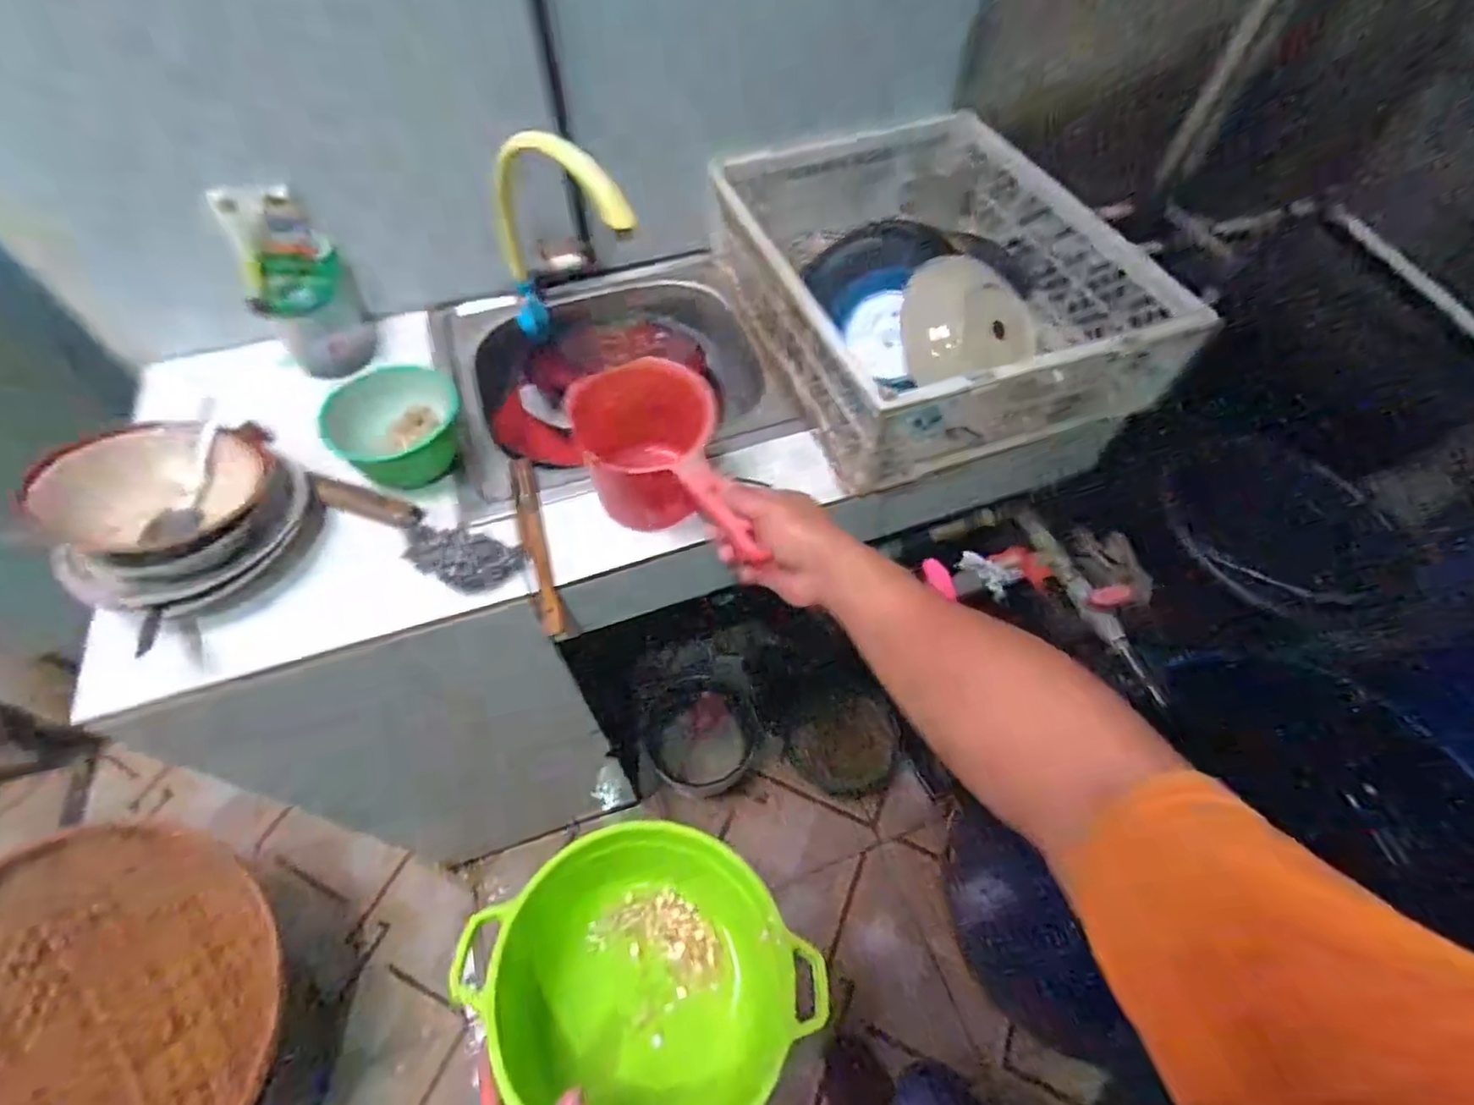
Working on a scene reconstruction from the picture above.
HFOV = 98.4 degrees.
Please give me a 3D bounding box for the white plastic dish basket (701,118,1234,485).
[{"bbox_3d":[0.231,-0.353,0.822,0.410,0.151,0.509,-17,58,-12],"label":"white plastic dish basket"}]

